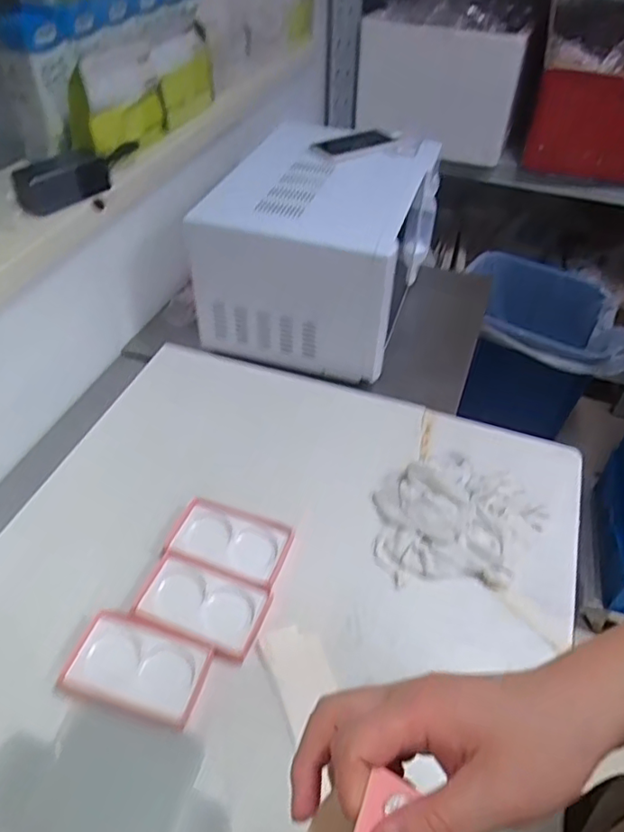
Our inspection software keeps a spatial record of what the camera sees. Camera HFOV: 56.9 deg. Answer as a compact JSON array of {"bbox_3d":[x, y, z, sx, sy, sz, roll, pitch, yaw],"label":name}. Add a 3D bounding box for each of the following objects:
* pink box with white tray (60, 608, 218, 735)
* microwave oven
[{"bbox_3d":[-0.188,0.268,0.620,0.144,0.014,0.090,13,47,11],"label":"pink box with white tray"},{"bbox_3d":[0.022,-0.302,1.005,0.316,0.273,0.374,16,48,13],"label":"microwave oven"}]

